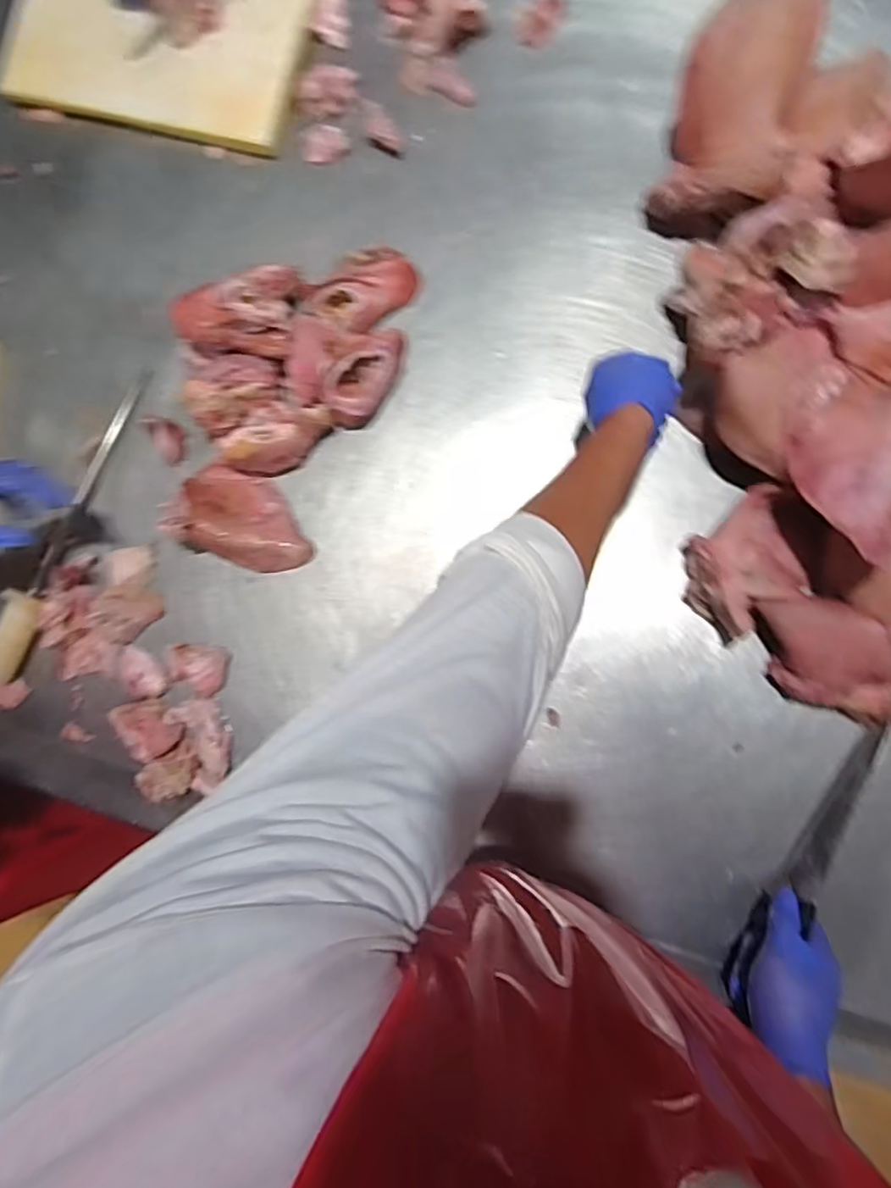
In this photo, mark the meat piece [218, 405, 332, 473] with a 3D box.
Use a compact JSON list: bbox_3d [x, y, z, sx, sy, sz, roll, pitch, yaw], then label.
[{"bbox_3d":[-0.187,-0.175,0.694,0.122,0.051,0.056,-37,82,4],"label":"meat piece"}]

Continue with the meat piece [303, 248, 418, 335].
[{"bbox_3d":[-0.093,-0.344,0.712,0.131,0.052,0.067,-25,82,5],"label":"meat piece"}]

